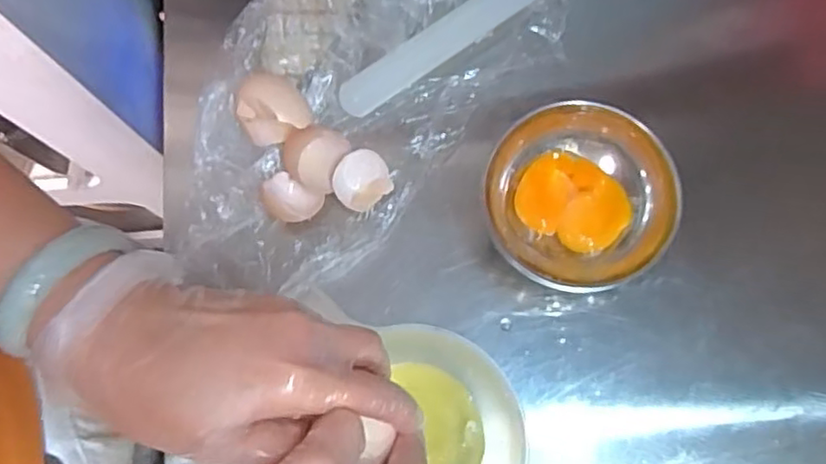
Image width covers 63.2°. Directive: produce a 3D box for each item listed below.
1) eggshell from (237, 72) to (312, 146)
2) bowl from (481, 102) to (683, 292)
[{"bbox_3d":[-0.088,-0.079,0.436,0.044,0.048,0.038,-2,77,0],"label":"eggshell"},{"bbox_3d":[0.101,-0.019,0.421,0.109,0.062,0.099,20,78,6],"label":"bowl"}]

